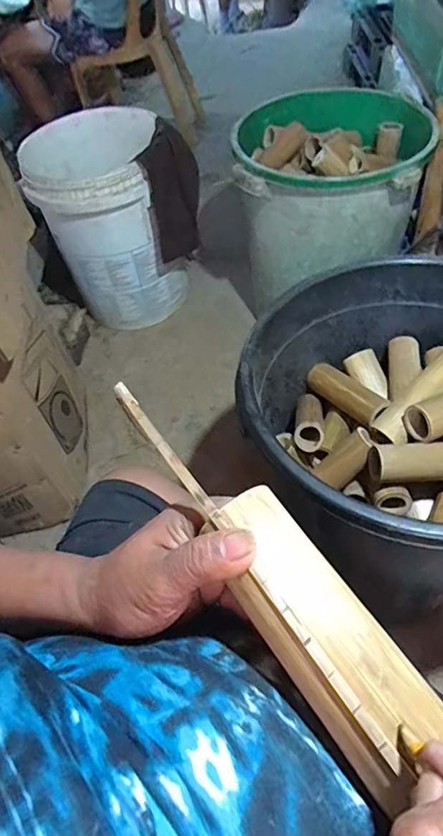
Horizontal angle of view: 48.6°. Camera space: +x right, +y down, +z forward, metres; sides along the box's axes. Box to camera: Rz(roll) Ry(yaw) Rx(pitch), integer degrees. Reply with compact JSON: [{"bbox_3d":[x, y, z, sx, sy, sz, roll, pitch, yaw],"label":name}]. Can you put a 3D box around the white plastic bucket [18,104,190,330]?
[{"bbox_3d":[-0.323,-0.561,1.458,0.359,0.503,0.390,-3,53,3],"label":"white plastic bucket"}]

